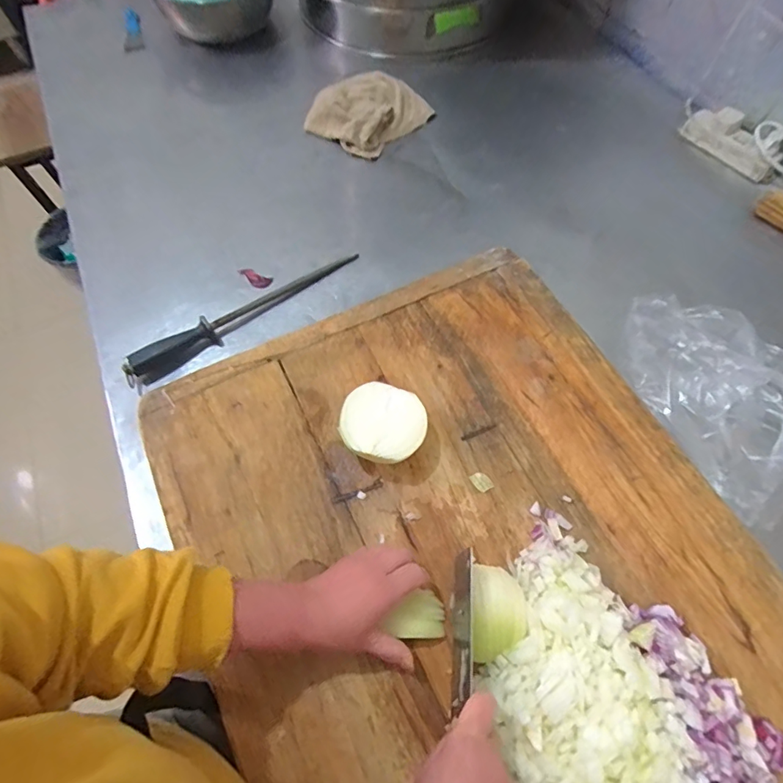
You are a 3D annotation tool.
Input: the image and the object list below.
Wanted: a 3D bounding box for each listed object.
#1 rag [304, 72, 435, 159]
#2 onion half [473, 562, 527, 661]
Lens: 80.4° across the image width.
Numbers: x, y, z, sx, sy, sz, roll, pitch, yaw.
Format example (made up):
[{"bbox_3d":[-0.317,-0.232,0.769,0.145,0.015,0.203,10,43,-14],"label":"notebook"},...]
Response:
[{"bbox_3d":[-0.040,-0.545,0.916,0.214,0.061,0.155,-42,69,-18],"label":"rag"},{"bbox_3d":[0.106,0.220,0.459,0.050,0.041,0.083,3,62,3],"label":"onion half"}]

